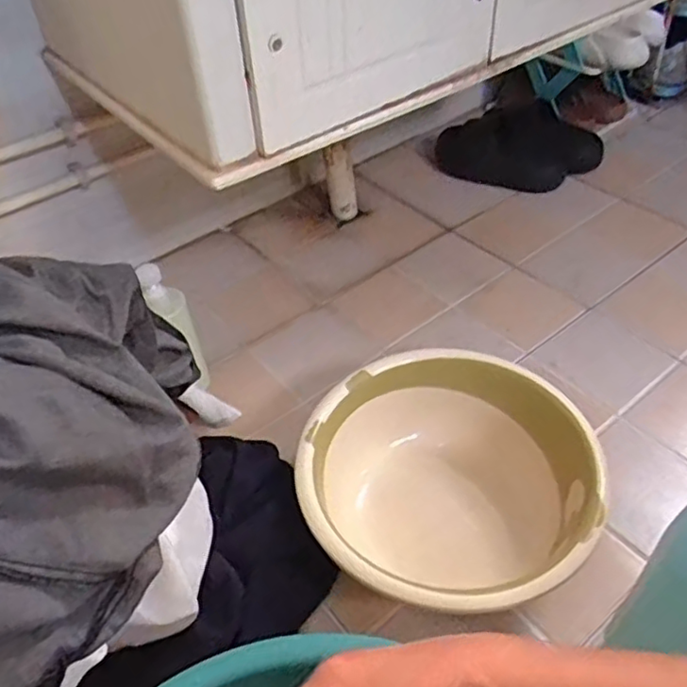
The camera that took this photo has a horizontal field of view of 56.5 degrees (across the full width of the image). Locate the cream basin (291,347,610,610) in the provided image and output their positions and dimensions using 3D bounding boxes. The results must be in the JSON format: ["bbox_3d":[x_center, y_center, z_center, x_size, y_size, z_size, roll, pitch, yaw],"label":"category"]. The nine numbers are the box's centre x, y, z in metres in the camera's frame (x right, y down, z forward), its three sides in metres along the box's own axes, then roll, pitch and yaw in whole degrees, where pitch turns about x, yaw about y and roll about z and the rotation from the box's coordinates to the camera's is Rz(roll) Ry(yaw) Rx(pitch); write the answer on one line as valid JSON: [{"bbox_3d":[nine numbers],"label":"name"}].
[{"bbox_3d":[0.114,0.166,0.715,0.304,0.134,0.299,-1,46,2],"label":"cream basin"}]

